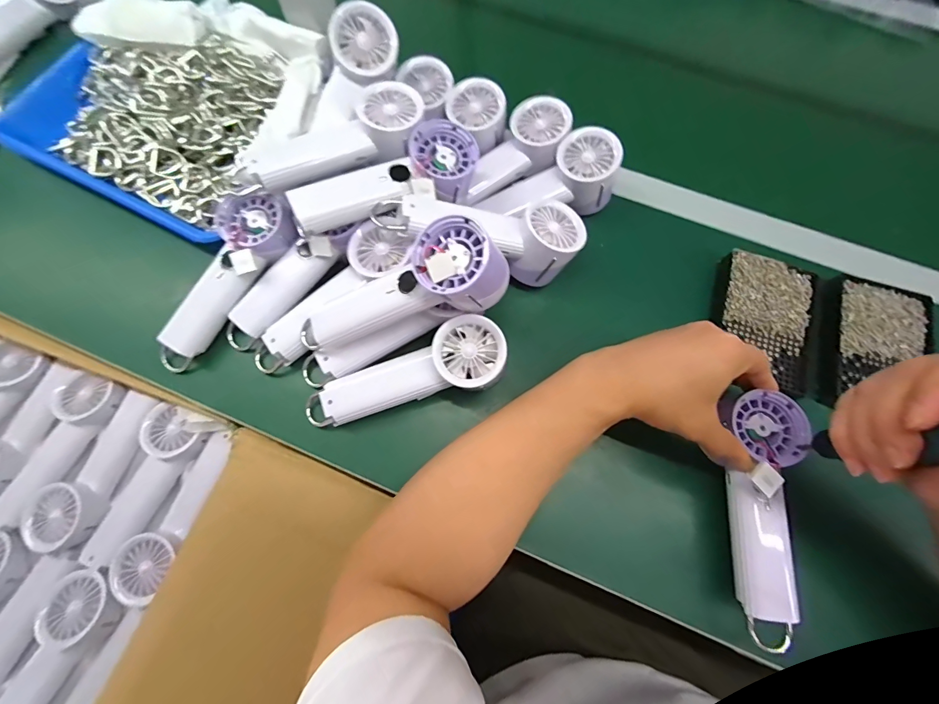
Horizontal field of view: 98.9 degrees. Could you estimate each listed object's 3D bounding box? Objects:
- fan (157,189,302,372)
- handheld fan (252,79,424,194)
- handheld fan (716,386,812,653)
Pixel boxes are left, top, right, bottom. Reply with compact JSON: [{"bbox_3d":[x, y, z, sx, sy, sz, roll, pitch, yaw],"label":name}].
[{"bbox_3d":[-0.244,-0.071,0.393,0.071,0.031,0.190,32,87,9],"label":"fan"},{"bbox_3d":[-0.124,-0.205,0.388,0.170,0.039,0.073,-20,74,-7],"label":"handheld fan"},{"bbox_3d":[0.236,0.125,0.324,0.062,0.034,0.187,9,79,2],"label":"handheld fan"}]

